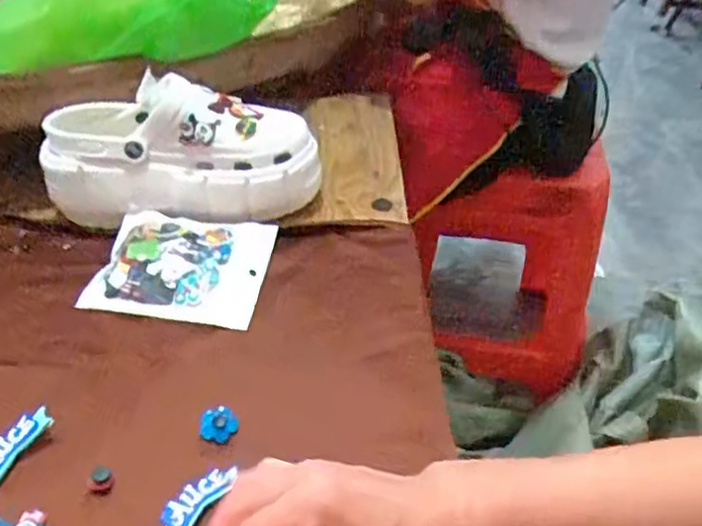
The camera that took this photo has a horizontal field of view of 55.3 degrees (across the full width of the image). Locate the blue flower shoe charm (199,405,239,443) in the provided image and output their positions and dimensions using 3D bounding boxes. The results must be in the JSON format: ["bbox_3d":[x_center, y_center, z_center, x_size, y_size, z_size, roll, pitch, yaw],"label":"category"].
[{"bbox_3d":[-0.089,0.110,0.451,0.026,0.012,0.024,0,40,0],"label":"blue flower shoe charm"}]

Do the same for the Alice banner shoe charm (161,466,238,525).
[{"bbox_3d":[-0.097,0.149,0.412,0.023,0.007,0.065,20,44,21],"label":"Alice banner shoe charm"}]

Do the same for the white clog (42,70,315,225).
[{"bbox_3d":[-0.153,-0.099,0.617,0.244,0.109,0.086,-6,41,-7],"label":"white clog"}]

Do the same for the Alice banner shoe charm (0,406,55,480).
[{"bbox_3d":[-0.221,0.119,0.430,0.022,0.004,0.061,26,54,11],"label":"Alice banner shoe charm"}]

